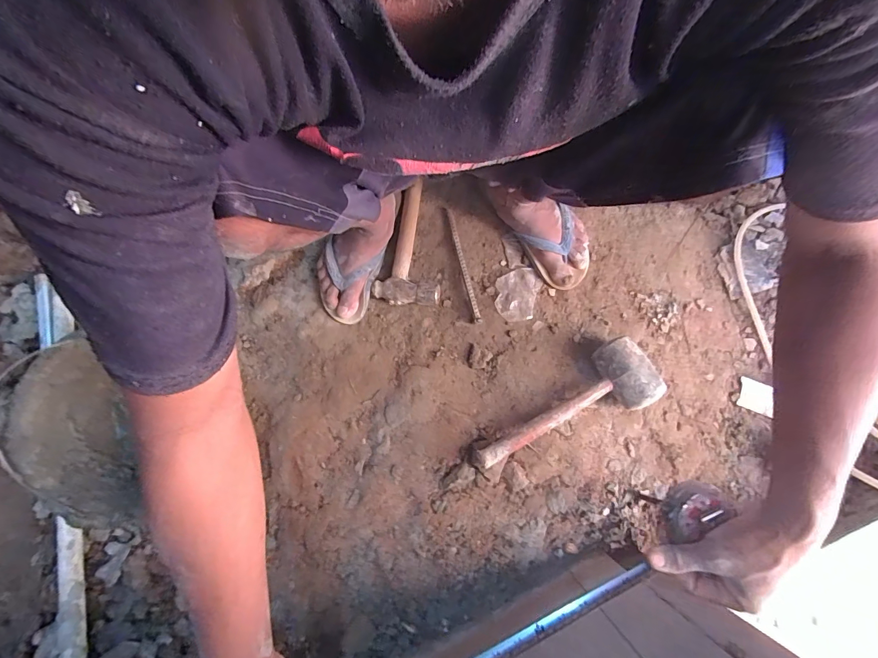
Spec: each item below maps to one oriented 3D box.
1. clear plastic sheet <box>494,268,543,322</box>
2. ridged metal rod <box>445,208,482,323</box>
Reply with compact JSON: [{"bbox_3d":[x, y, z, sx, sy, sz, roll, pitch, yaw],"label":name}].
[{"bbox_3d":[0.130,-0.061,0.656,0.070,0.004,0.096,19,77,5],"label":"clear plastic sheet"},{"bbox_3d":[0.041,-0.108,0.657,0.012,0.016,0.208,-13,77,-3],"label":"ridged metal rod"}]

